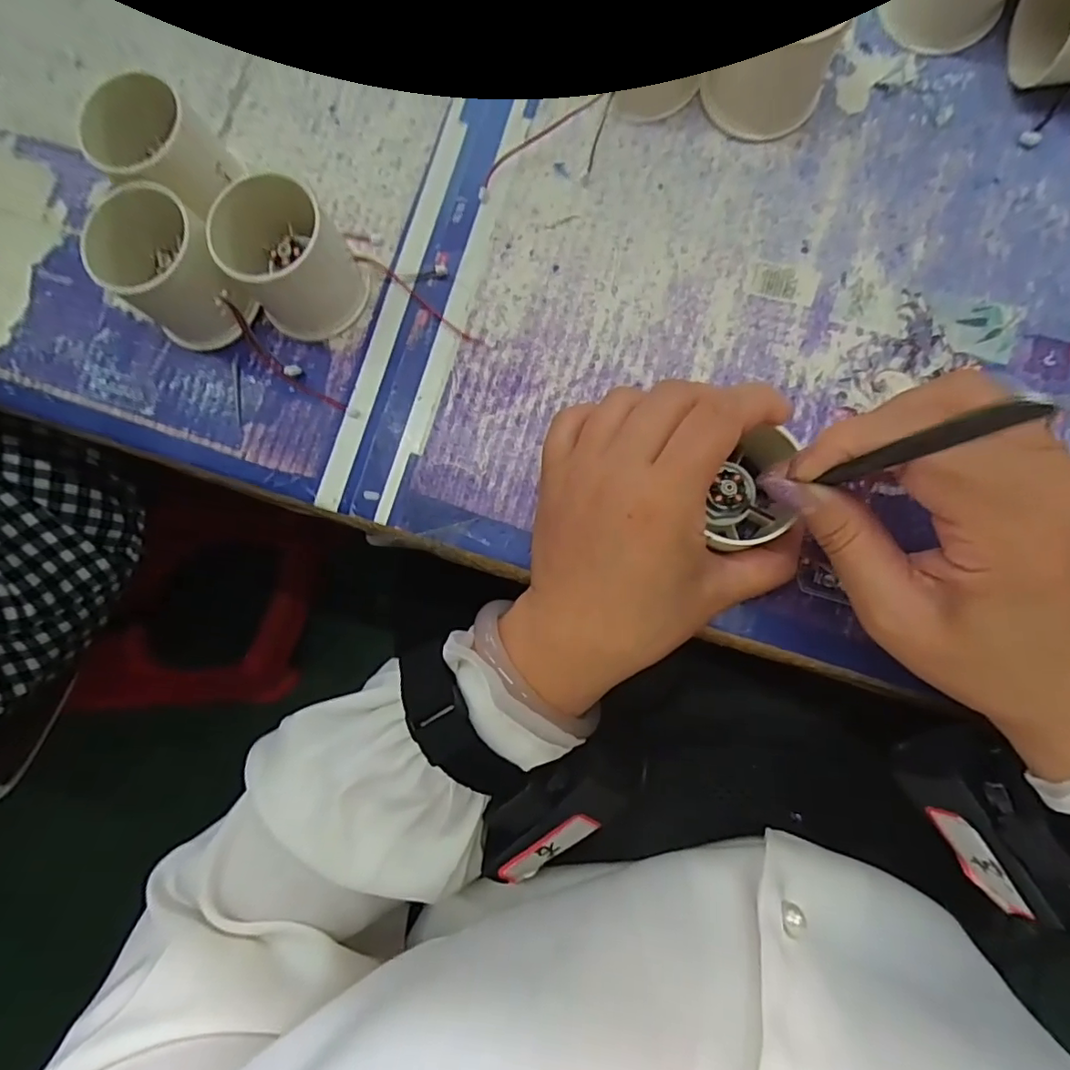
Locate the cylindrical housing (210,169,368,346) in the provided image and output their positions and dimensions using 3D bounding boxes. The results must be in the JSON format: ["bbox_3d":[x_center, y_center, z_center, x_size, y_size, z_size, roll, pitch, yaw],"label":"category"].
[{"bbox_3d":[-0.116,-0.130,0.270,0.052,0.045,0.055,0,85,5],"label":"cylindrical housing"}]

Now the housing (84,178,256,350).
[{"bbox_3d":[-0.168,-0.122,0.268,0.052,0.054,0.050,0,85,5],"label":"housing"}]

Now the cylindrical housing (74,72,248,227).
[{"bbox_3d":[-0.173,-0.180,0.277,0.053,0.052,0.049,0,85,5],"label":"cylindrical housing"}]

